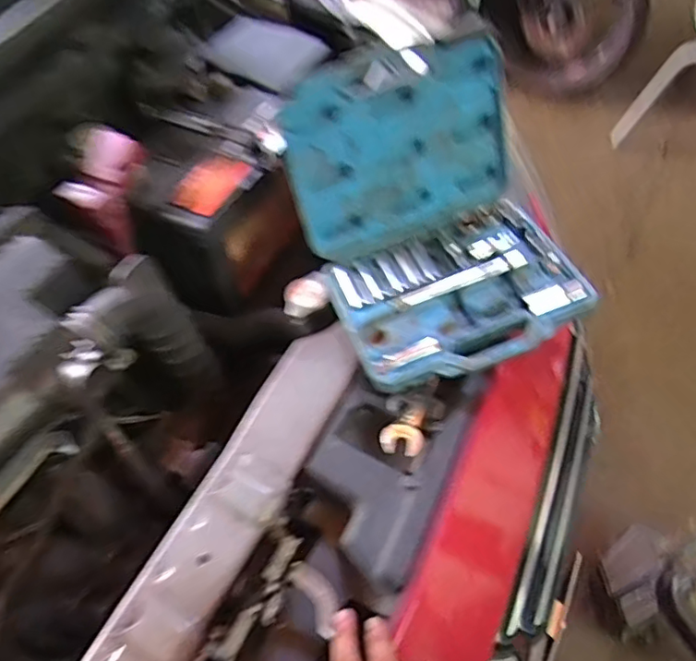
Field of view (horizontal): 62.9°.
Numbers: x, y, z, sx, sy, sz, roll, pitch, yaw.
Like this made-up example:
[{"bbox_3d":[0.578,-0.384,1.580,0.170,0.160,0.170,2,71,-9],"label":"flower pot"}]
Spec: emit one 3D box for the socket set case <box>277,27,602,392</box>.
[{"bbox_3d":[0.094,-0.116,0.566,0.239,0.168,0.261,-17,57,-8],"label":"socket set case"}]

